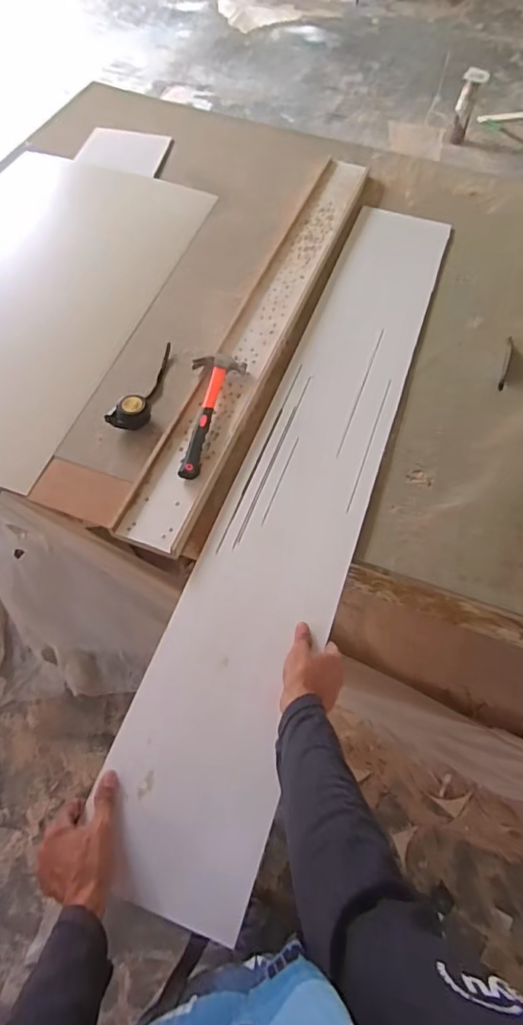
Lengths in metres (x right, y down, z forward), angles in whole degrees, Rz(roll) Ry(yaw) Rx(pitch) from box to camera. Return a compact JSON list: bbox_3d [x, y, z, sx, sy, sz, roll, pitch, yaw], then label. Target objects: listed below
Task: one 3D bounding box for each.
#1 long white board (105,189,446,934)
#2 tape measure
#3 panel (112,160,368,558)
[{"bbox_3d":[0.097,-0.105,0.880,0.209,0.020,1.313,18,62,8],"label":"long white board"},{"bbox_3d":[-0.218,-0.246,0.956,0.070,0.041,0.221,10,61,3],"label":"tape measure"},{"bbox_3d":[0.018,-0.409,1.055,0.142,0.032,1.127,19,62,8],"label":"panel"}]

